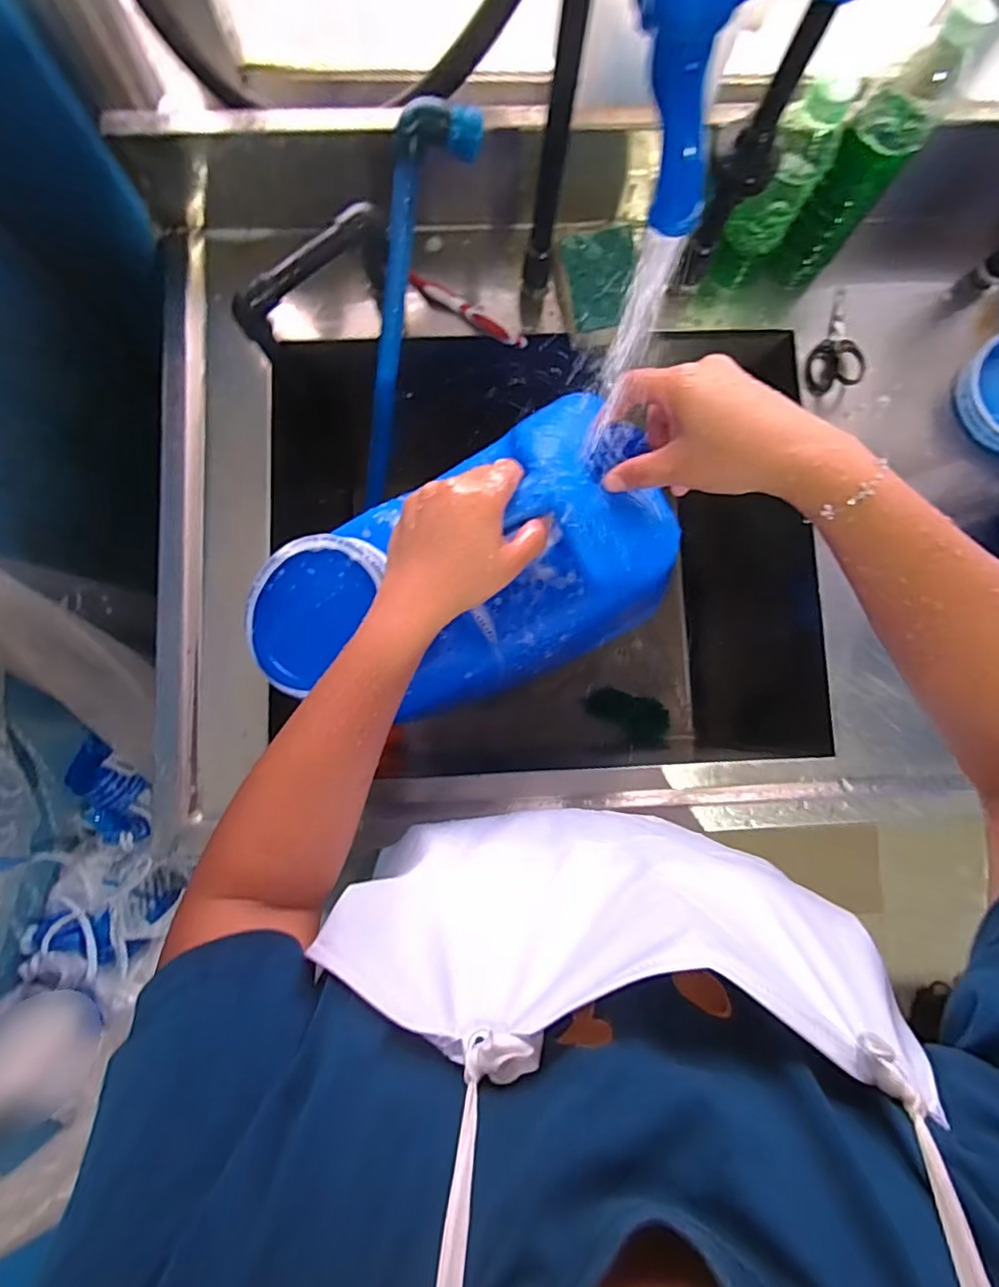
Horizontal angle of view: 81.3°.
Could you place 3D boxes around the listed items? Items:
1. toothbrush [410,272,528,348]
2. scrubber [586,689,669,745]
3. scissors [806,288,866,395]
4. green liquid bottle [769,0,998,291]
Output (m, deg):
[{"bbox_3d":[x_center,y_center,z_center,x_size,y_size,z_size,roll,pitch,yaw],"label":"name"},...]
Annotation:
[{"bbox_3d":[-0.030,-0.319,0.560,0.125,0.011,0.015,29,82,2],"label":"toothbrush"},{"bbox_3d":[0.188,0.107,0.848,0.121,0.020,0.068,14,82,0],"label":"scrubber"},{"bbox_3d":[0.329,-0.302,0.580,0.051,0.016,0.098,-6,83,19],"label":"scissors"},{"bbox_3d":[0.312,-0.406,0.497,0.056,0.194,0.077,36,83,3],"label":"green liquid bottle"}]

